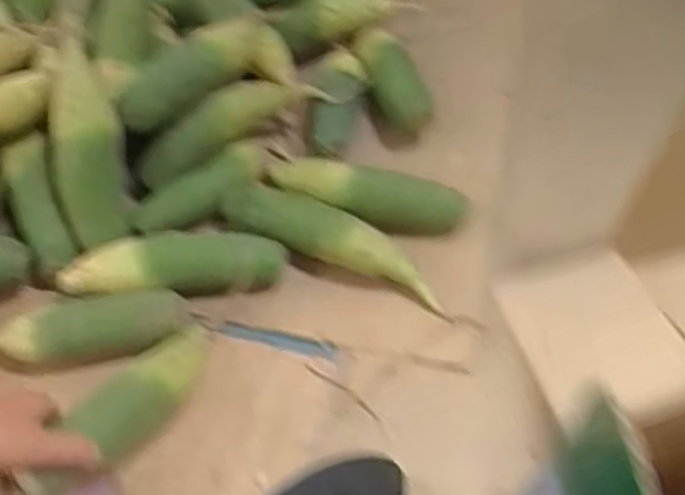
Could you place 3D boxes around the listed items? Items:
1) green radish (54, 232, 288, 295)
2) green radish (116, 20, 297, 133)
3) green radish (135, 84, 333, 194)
[{"bbox_3d":[-0.167,0.021,0.702,0.215,0.048,0.063,-3,59,0],"label":"green radish"},{"bbox_3d":[-0.151,-0.191,0.785,0.218,0.083,0.064,-31,62,-31],"label":"green radish"},{"bbox_3d":[-0.124,-0.134,0.769,0.220,0.055,0.047,-34,64,-17],"label":"green radish"}]

